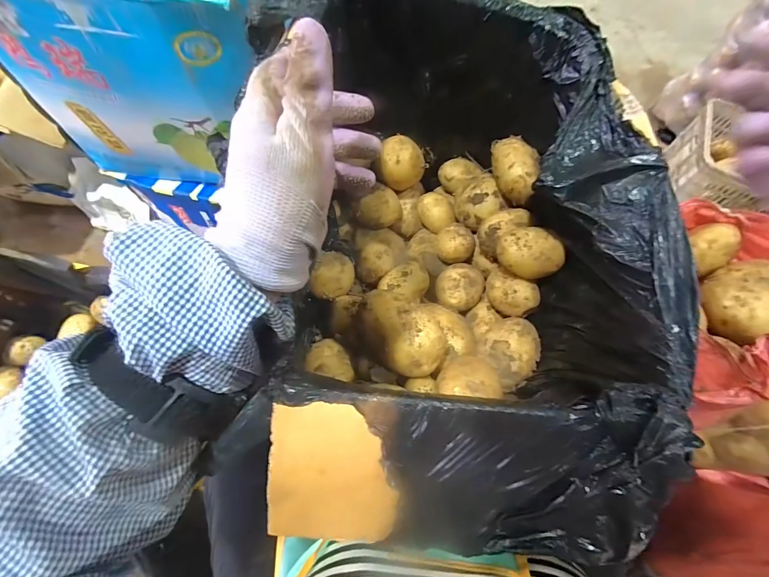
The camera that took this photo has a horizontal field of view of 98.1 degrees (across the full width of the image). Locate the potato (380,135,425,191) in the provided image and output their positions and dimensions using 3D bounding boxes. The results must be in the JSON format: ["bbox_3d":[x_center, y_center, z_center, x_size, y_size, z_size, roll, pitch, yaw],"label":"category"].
[{"bbox_3d":[0.031,-0.209,0.563,0.072,0.065,0.059,9,64,1],"label":"potato"}]

